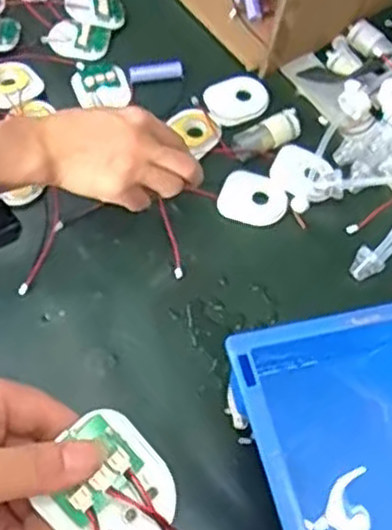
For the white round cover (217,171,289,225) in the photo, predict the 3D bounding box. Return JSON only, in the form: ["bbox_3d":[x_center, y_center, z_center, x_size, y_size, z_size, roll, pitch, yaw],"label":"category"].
[{"bbox_3d":[0.050,-0.057,0.646,0.058,0.010,0.049,21,62,9],"label":"white round cover"}]

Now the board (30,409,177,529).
[{"bbox_3d":[-0.034,0.092,0.298,0.048,0.011,0.056,-40,92,-20],"label":"board"}]

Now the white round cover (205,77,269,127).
[{"bbox_3d":[0.038,-0.155,0.699,0.058,0.007,0.053,1,61,-2],"label":"white round cover"}]

